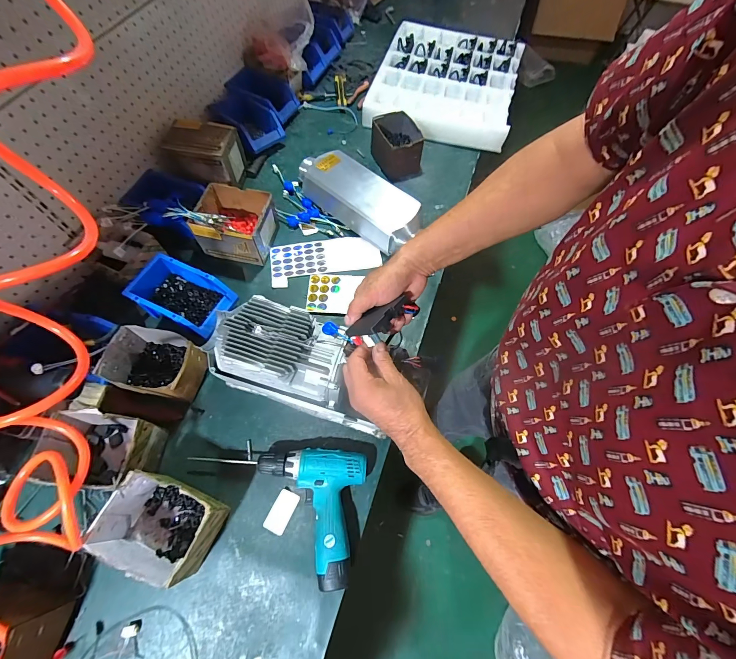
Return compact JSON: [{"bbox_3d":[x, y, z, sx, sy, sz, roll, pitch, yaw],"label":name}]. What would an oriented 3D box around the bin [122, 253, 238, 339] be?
[{"bbox_3d":[-0.384,-0.070,0.689,0.188,0.071,0.117,23,65,9],"label":"bin"}]

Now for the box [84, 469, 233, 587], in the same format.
[{"bbox_3d":[-0.312,0.299,0.512,0.143,0.103,0.120,23,65,9],"label":"box"}]

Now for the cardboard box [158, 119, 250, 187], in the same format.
[{"bbox_3d":[-0.403,-0.432,0.827,0.171,0.117,0.112,0,64,-2],"label":"cardboard box"}]

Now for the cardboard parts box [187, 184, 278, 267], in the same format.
[{"bbox_3d":[-0.299,-0.243,0.767,0.146,0.109,0.134,11,64,3],"label":"cardboard parts box"}]

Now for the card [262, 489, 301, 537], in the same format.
[{"bbox_3d":[-0.148,0.312,0.570,0.038,0.004,0.066,23,65,9],"label":"card"}]

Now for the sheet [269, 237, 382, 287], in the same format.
[{"bbox_3d":[-0.102,-0.170,0.803,0.259,0.005,0.110,-9,69,-7],"label":"sheet"}]

